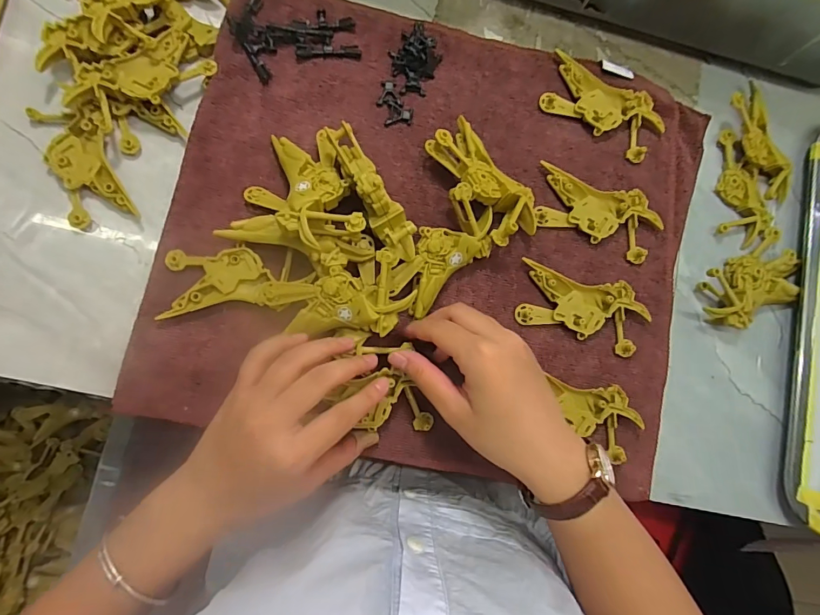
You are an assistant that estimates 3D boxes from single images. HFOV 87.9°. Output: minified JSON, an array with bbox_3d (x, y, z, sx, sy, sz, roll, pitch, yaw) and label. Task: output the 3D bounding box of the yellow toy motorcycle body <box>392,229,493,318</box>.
[{"bbox_3d":[0.019,-0.033,0.313,0.077,0.025,0.042,-42,92,-8],"label":"yellow toy motorcycle body"}]

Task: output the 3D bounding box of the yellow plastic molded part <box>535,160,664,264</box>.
[{"bbox_3d":[0.148,-0.076,0.339,0.099,0.011,0.050,20,84,-5],"label":"yellow plastic molded part"}]

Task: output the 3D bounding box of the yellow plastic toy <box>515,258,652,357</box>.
[{"bbox_3d":[0.133,0.000,0.330,0.095,0.012,0.050,18,84,-5],"label":"yellow plastic toy"}]

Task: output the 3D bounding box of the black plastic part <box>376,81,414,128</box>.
[{"bbox_3d":[-0.013,-0.158,0.329,0.024,0.004,0.037,-21,89,-8],"label":"black plastic part"}]

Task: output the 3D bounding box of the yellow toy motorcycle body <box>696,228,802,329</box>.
[{"bbox_3d":[0.283,-0.021,0.350,0.091,0.025,0.056,-29,90,-8],"label":"yellow toy motorcycle body"}]

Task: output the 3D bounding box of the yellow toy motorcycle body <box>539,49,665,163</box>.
[{"bbox_3d":[0.159,-0.164,0.350,0.098,0.011,0.049,28,83,-4],"label":"yellow toy motorcycle body"}]

